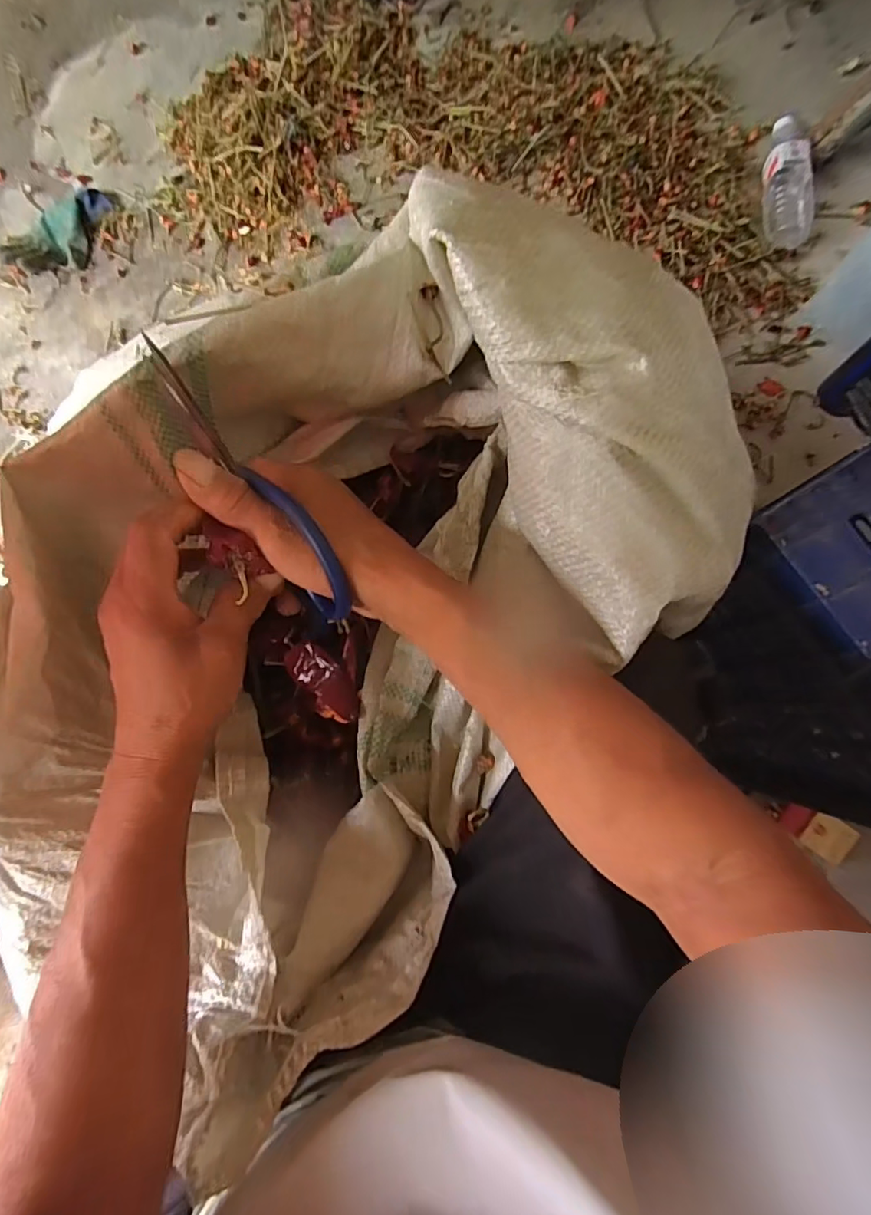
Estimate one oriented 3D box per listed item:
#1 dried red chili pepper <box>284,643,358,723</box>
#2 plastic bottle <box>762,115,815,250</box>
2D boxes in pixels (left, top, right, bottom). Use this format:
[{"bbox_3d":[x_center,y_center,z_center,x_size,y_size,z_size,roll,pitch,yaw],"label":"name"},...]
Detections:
[{"bbox_3d":[-0.091,0.060,0.436,0.038,0.023,0.078,-35,80,-3],"label":"dried red chili pepper"},{"bbox_3d":[0.596,-0.727,0.904,0.071,0.053,0.226,-3,80,3],"label":"plastic bottle"}]

